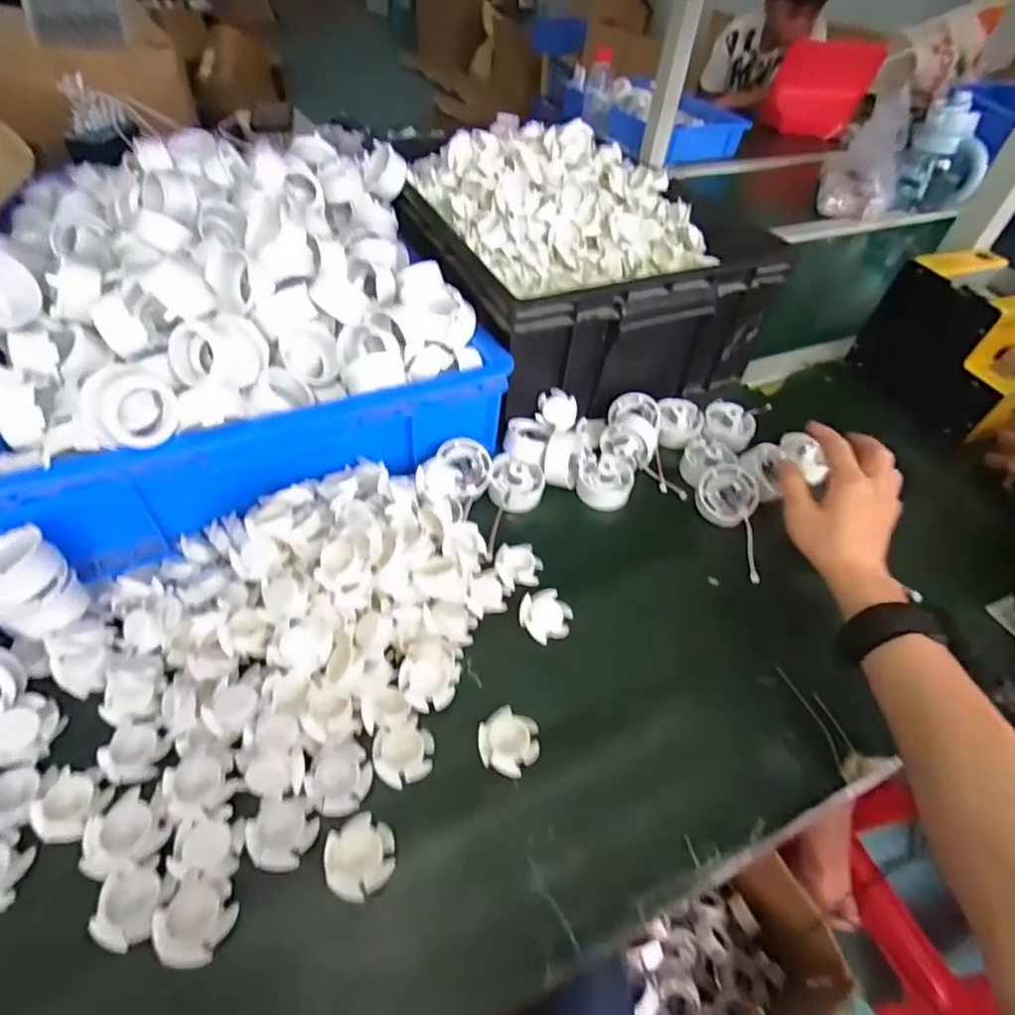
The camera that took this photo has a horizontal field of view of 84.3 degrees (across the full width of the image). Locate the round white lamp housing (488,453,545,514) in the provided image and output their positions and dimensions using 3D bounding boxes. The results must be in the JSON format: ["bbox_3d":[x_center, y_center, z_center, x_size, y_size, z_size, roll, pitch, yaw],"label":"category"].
[{"bbox_3d":[0.010,-0.024,0.555,0.052,0.033,0.051,3,48,-3],"label":"round white lamp housing"}]

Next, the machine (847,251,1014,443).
[{"bbox_3d":[0.542,-0.189,0.654,0.126,0.129,0.182,-13,51,-17],"label":"machine"}]

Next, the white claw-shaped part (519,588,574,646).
[{"bbox_3d":[0.031,0.089,0.464,0.040,0.015,0.041,3,48,-3],"label":"white claw-shaped part"}]

